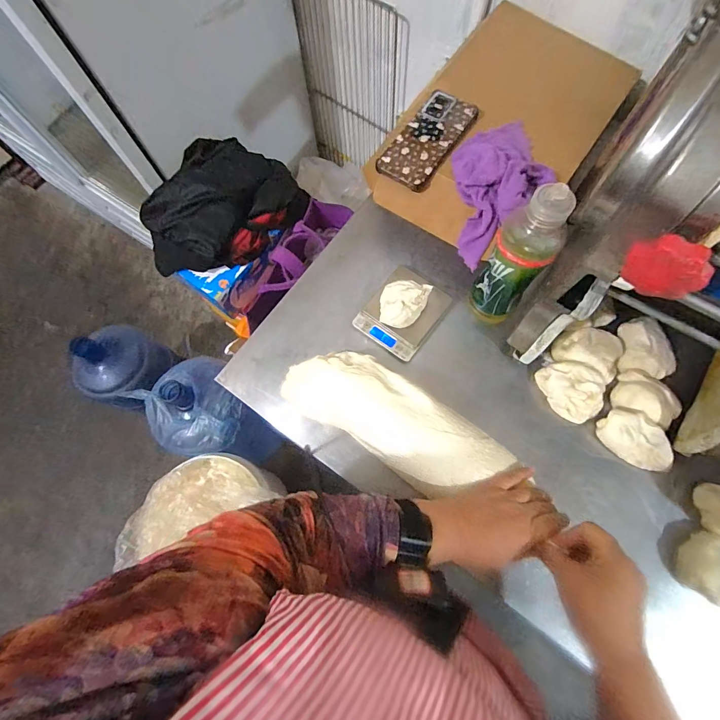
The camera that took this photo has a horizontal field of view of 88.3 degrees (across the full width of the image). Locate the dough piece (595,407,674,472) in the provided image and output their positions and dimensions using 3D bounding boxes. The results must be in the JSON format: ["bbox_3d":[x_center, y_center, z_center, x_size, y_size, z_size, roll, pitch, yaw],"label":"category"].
[{"bbox_3d":[0.356,0.102,0.471,0.087,0.034,0.054,40,78,14],"label":"dough piece"}]

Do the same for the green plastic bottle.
[{"bbox_3d":[0.196,-0.121,0.460,0.066,0.228,0.062,37,77,13],"label":"green plastic bottle"}]

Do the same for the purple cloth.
[{"bbox_3d":[0.188,-0.258,0.523,0.217,0.065,0.135,-44,75,-11],"label":"purple cloth"}]

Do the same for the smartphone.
[{"bbox_3d":[0.099,-0.328,0.547,0.081,0.013,0.160,32,76,12],"label":"smartphone"}]

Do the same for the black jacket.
[{"bbox_3d":[-0.327,-0.348,0.859,0.375,0.121,0.268,-41,75,-10],"label":"black jacket"}]

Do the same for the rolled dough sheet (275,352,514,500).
[{"bbox_3d":[0.036,0.072,0.476,0.295,0.040,0.108,27,75,17],"label":"rolled dough sheet"}]

